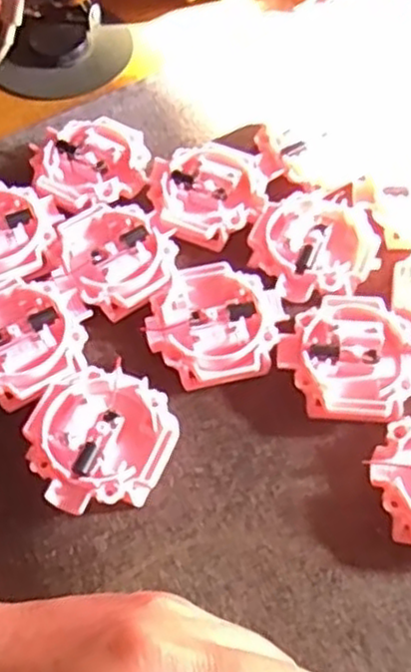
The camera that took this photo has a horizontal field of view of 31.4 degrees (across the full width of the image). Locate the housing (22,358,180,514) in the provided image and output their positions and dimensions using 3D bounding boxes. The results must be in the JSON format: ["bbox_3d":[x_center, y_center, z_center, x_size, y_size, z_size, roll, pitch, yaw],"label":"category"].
[{"bbox_3d":[-0.038,0.039,0.273,0.052,0.017,0.050,0,58,1],"label":"housing"}]

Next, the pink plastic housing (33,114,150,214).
[{"bbox_3d":[-0.053,-0.078,0.346,0.053,0.018,0.049,-20,60,-11],"label":"pink plastic housing"}]

